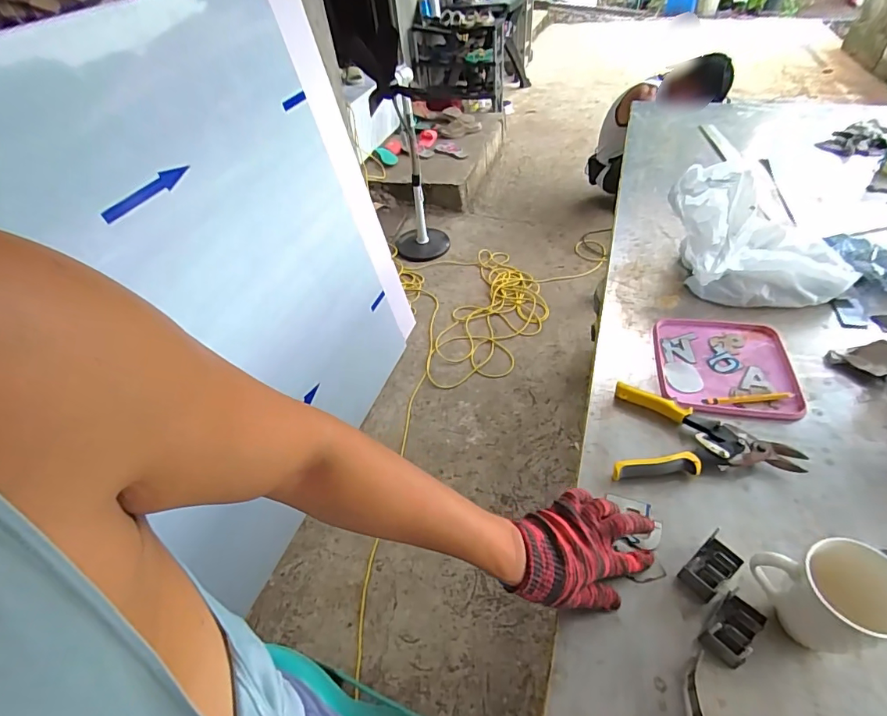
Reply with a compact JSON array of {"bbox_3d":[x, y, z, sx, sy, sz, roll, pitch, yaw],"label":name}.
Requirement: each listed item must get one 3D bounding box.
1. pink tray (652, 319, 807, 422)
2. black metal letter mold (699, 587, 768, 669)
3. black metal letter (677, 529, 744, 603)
[{"bbox_3d":[0.432,0.011,0.722,0.192,0.011,0.196,5,46,10],"label":"pink tray"},{"bbox_3d":[0.285,0.268,0.463,0.062,0.031,0.037,-35,52,-27],"label":"black metal letter mold"},{"bbox_3d":[0.287,0.226,0.504,0.055,0.031,0.036,-30,50,-23],"label":"black metal letter"}]

